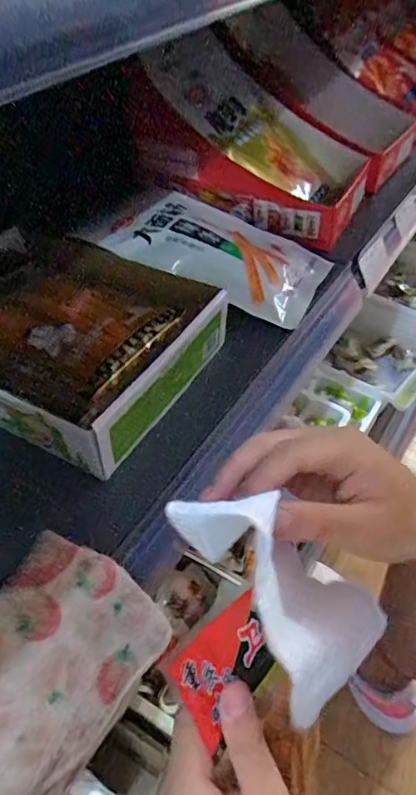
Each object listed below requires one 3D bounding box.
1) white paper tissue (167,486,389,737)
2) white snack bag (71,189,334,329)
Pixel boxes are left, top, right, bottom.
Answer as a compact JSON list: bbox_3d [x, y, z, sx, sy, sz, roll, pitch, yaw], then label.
[{"bbox_3d":[0.037,0.096,0.240,0.033,0.144,0.065,-16,35,38],"label":"white paper tissue"},{"bbox_3d":[0.005,-0.163,0.563,0.239,0.045,0.140,19,50,17],"label":"white snack bag"}]

